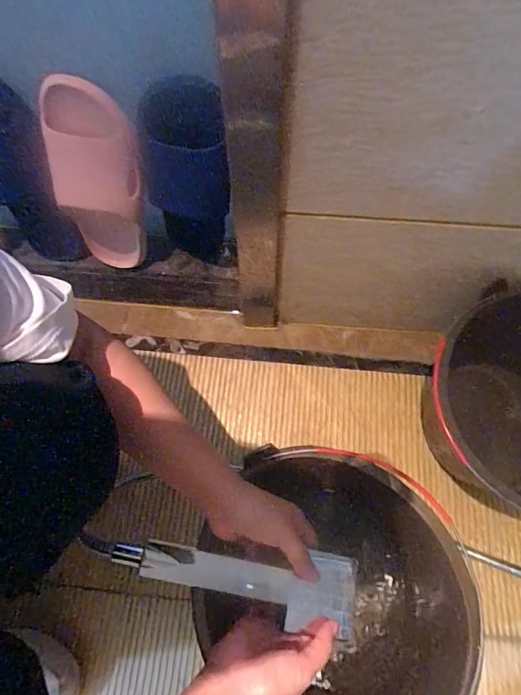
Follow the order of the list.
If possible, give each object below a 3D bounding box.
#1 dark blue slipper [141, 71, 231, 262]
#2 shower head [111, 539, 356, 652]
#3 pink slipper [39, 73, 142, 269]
[{"bbox_3d":[-0.086,-0.198,0.519,0.099,0.248,0.056,-3,68,-1],"label":"dark blue slipper"},{"bbox_3d":[-0.020,0.227,0.423,0.243,0.031,0.077,13,69,-2],"label":"shower head"},{"bbox_3d":[-0.190,-0.190,0.533,0.111,0.242,0.073,-1,68,0],"label":"pink slipper"}]

